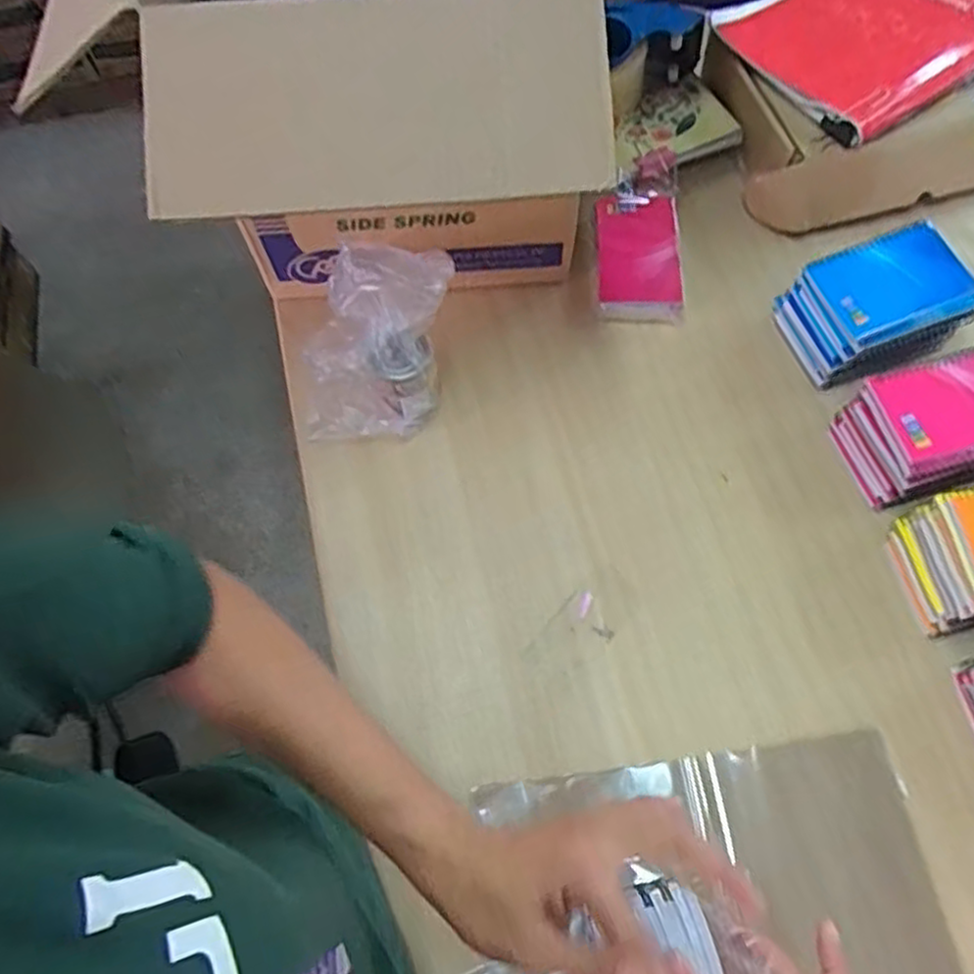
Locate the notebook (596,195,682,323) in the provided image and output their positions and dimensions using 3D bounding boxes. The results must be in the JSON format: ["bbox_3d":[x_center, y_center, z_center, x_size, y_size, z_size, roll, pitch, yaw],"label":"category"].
[{"bbox_3d":[0.154,-0.240,0.729,0.083,0.019,0.148,3,71,-4],"label":"notebook"}]

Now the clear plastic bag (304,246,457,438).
[{"bbox_3d":[-0.097,-0.114,0.605,0.137,0.172,0.089,2,68,3],"label":"clear plastic bag"}]

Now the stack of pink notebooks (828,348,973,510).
[{"bbox_3d":[0.396,-0.054,0.620,0.150,0.069,0.106,-18,69,-6],"label":"stack of pink notebooks"}]

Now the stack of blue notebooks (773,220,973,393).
[{"bbox_3d":[0.363,-0.170,0.665,0.152,0.063,0.106,-18,69,-6],"label":"stack of blue notebooks"}]

